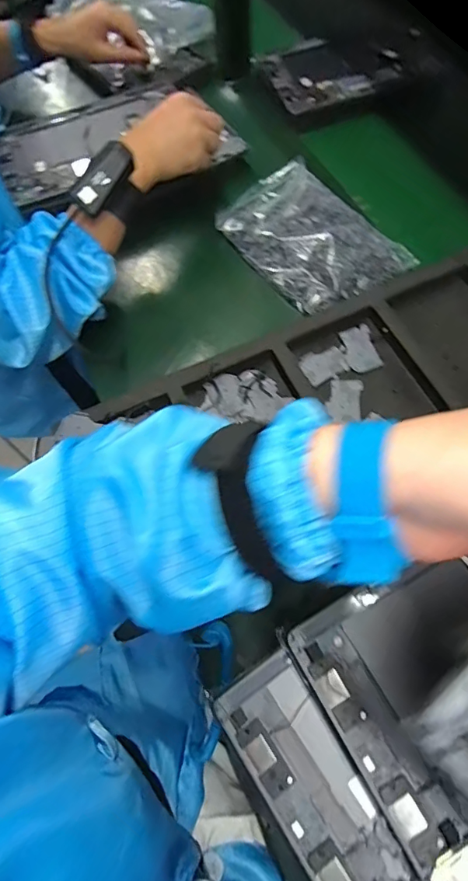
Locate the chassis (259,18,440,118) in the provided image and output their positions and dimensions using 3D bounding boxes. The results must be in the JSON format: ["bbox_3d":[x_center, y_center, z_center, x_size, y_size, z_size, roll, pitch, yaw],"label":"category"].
[{"bbox_3d":[0.171,-0.548,0.696,0.243,0.038,0.151,-18,67,-7],"label":"chassis"}]

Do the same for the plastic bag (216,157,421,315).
[{"bbox_3d":[0.090,-0.247,0.564,0.143,0.035,0.216,-34,70,-14],"label":"plastic bag"}]

